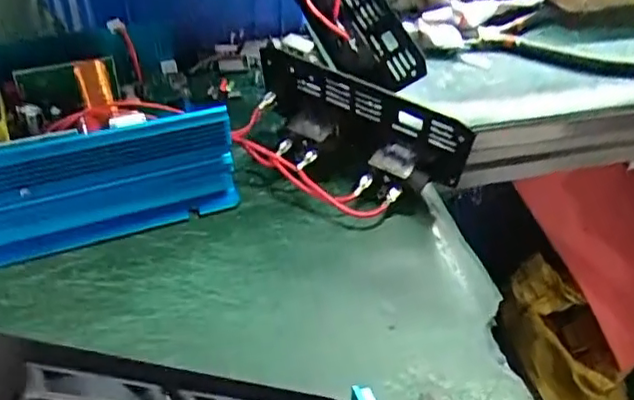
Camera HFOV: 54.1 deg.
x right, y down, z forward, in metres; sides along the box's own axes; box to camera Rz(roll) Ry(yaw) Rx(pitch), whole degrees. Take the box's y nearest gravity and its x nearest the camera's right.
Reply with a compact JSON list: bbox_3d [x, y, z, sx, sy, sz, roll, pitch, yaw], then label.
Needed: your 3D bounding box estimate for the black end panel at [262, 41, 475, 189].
[{"bbox_3d":[0.019,-0.040,0.371,0.136,0.067,0.029,23,43,22],"label":"black end panel"}]

